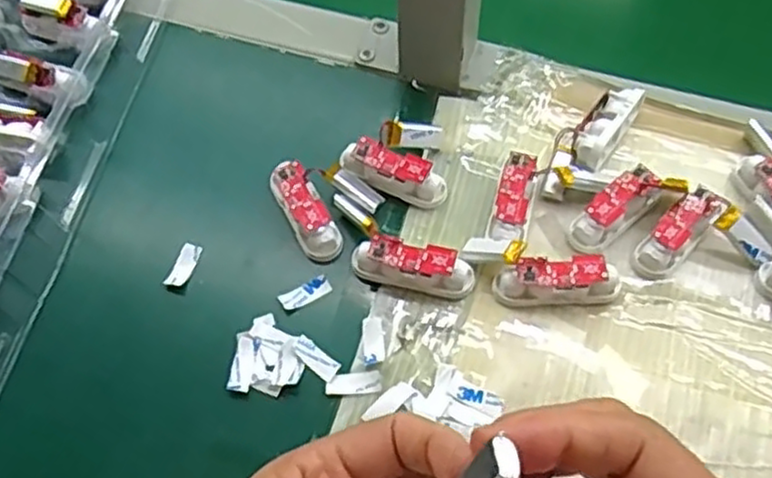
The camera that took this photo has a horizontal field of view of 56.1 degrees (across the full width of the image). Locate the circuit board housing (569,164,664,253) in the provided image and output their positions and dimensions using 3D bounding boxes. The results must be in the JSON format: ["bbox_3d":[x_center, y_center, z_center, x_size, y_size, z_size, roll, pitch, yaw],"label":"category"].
[{"bbox_3d":[0.121,-0.016,0.382,0.053,0.022,0.020,-37,66,-18],"label":"circuit board housing"}]

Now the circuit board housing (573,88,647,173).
[{"bbox_3d":[0.123,-0.064,0.406,0.022,0.024,0.060,34,67,18],"label":"circuit board housing"}]

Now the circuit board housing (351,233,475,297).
[{"bbox_3d":[0.014,0.013,0.372,0.063,0.019,0.017,11,62,7],"label":"circuit board housing"}]

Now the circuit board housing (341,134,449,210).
[{"bbox_3d":[0.004,-0.037,0.400,0.060,0.019,0.019,24,64,14],"label":"circuit board housing"}]

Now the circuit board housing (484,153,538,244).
[{"bbox_3d":[0.068,-0.020,0.388,0.019,0.020,0.053,14,62,9],"label":"circuit board housing"}]

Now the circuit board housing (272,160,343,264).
[{"bbox_3d":[-0.043,-0.015,0.388,0.020,0.016,0.058,-26,77,-13],"label":"circuit board housing"}]

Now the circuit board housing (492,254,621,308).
[{"bbox_3d":[0.087,0.022,0.365,0.061,0.019,0.018,-2,61,0],"label":"circuit board housing"}]

